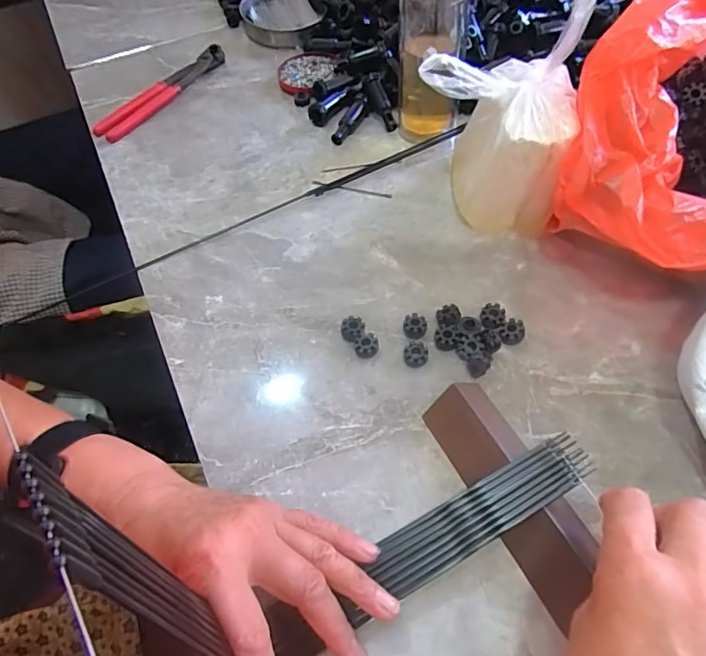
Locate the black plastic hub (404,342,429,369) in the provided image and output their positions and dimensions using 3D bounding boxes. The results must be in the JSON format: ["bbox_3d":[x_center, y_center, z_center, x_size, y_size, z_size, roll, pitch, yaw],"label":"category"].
[{"bbox_3d":[0.050,0.020,0.404,0.018,0.013,0.018,-2,55,2],"label":"black plastic hub"}]

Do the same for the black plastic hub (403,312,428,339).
[{"bbox_3d":[0.050,0.000,0.418,0.018,0.013,0.020,6,55,8],"label":"black plastic hub"}]

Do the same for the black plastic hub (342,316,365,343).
[{"bbox_3d":[0.000,0.003,0.421,0.017,0.013,0.020,7,55,8],"label":"black plastic hub"}]

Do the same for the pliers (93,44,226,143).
[{"bbox_3d":[-0.238,-0.296,0.646,0.043,0.019,0.201,26,60,20],"label":"pliers"}]

